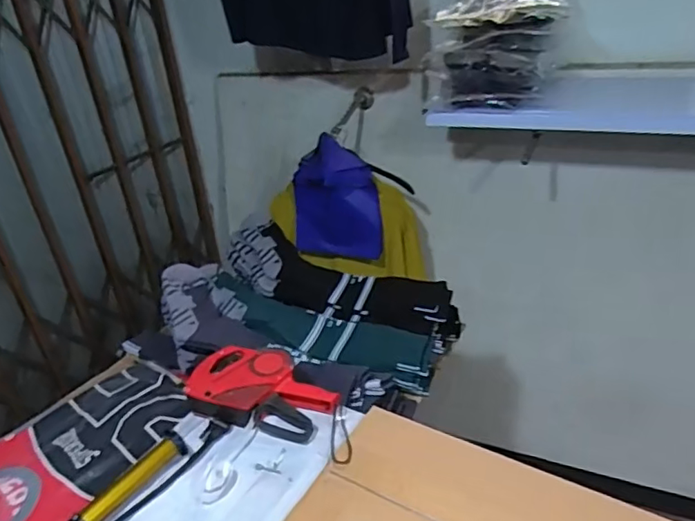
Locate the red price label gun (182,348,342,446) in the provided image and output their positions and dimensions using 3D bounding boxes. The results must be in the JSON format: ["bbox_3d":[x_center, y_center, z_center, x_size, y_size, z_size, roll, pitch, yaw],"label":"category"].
[{"bbox_3d":[-0.128,0.191,0.832,0.220,0.044,0.129,12,34,28],"label":"red price label gun"}]

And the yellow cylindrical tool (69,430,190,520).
[{"bbox_3d":[-0.285,0.297,0.702,0.041,0.033,0.191,13,35,29],"label":"yellow cylindrical tool"}]

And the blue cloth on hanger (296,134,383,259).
[{"bbox_3d":[-0.032,-0.163,1.511,0.225,0.341,0.095,-8,30,-4],"label":"blue cloth on hanger"}]

